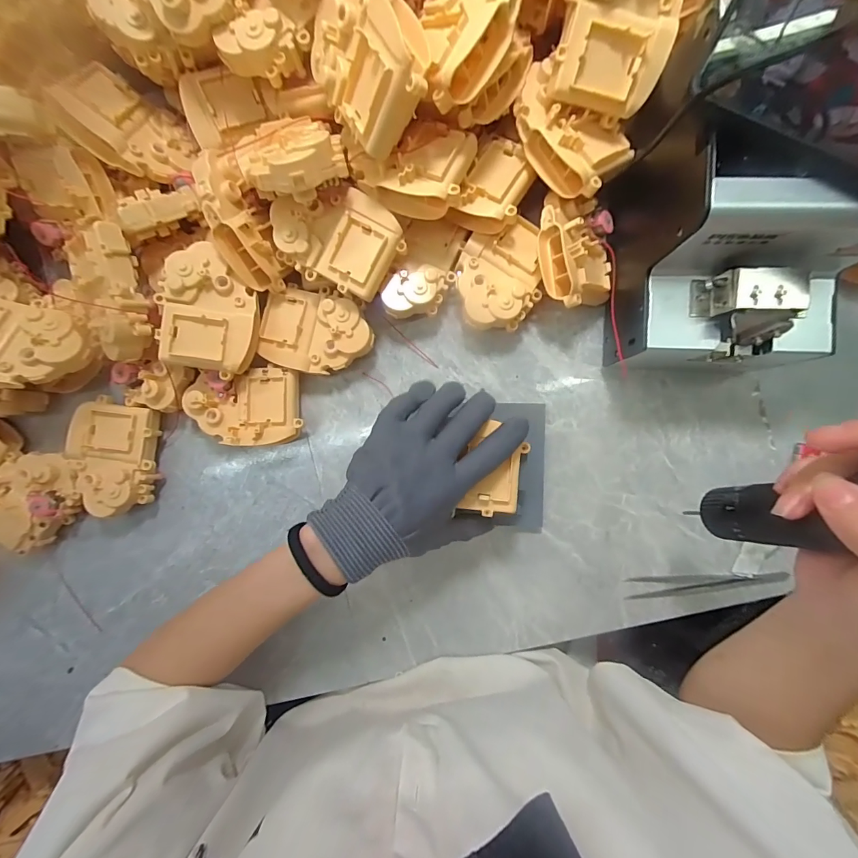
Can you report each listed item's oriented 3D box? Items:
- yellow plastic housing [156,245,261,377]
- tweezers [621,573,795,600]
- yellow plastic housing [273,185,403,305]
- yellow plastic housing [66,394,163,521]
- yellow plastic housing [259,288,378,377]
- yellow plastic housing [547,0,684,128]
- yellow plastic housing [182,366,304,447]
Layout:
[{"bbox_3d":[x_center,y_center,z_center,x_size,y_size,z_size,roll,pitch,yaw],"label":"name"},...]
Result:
[{"bbox_3d":[-0.177,-0.095,0.330,0.070,0.034,0.094,12,91,3],"label":"yellow plastic housing"},{"bbox_3d":[0.242,0.133,0.352,0.131,0.007,0.018,-8,89,3],"label":"tweezers"},{"bbox_3d":[-0.073,-0.150,0.320,0.095,0.028,0.068,27,91,3],"label":"yellow plastic housing"},{"bbox_3d":[-0.284,0.026,0.366,0.073,0.033,0.102,8,91,4],"label":"yellow plastic housing"},{"bbox_3d":[-0.097,-0.083,0.356,0.097,0.038,0.071,2,90,4],"label":"yellow plastic housing"},{"bbox_3d":[0.121,-0.265,0.259,0.072,0.033,0.099,2,125,-8],"label":"yellow plastic housing"},{"bbox_3d":[-0.161,-0.018,0.359,0.095,0.040,0.069,-5,90,4],"label":"yellow plastic housing"}]

